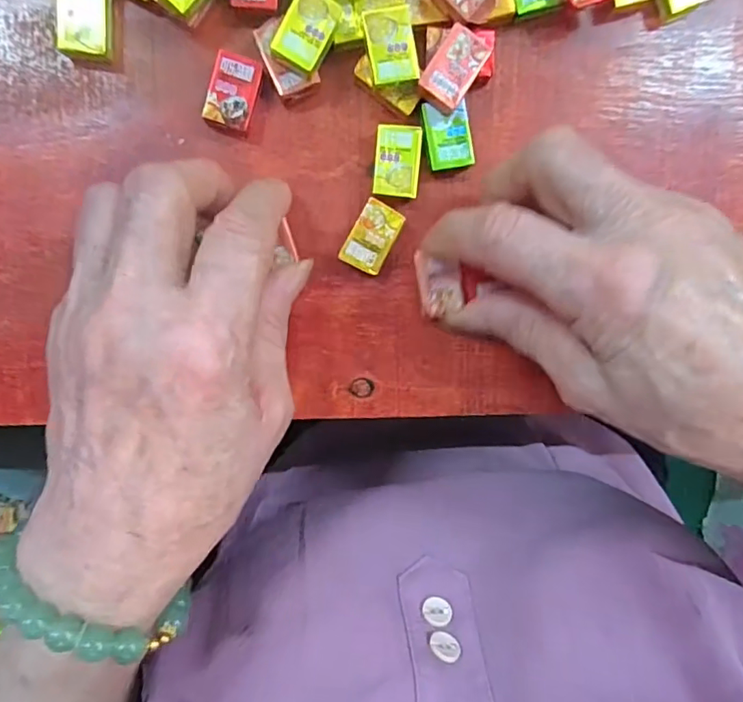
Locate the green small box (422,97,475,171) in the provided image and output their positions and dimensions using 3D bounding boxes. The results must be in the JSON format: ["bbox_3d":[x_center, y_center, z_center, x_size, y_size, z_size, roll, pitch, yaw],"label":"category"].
[{"bbox_3d":[0.029,-0.080,0.198,0.017,0.004,0.023,-12,97,-3],"label":"green small box"}]

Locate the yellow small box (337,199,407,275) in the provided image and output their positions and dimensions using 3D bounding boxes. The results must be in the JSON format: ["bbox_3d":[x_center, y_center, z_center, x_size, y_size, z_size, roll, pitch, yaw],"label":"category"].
[{"bbox_3d":[0.000,-0.043,0.205,0.016,0.008,0.025,27,94,-7],"label":"yellow small box"}]

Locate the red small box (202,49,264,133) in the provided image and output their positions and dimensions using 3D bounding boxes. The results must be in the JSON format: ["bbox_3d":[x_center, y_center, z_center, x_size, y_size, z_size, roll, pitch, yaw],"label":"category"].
[{"bbox_3d":[-0.050,-0.094,0.195,0.017,0.006,0.025,16,95,-6],"label":"red small box"}]

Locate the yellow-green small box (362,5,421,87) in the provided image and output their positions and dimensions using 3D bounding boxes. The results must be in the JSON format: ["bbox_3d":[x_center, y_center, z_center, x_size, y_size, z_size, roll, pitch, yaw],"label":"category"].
[{"bbox_3d":[0.007,-0.107,0.187,0.017,0.004,0.024,-12,101,-7],"label":"yellow-green small box"}]

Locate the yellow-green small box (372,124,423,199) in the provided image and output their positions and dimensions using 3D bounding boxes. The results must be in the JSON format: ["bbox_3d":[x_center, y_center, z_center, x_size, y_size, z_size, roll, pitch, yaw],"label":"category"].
[{"bbox_3d":[0.010,-0.071,0.200,0.016,0.004,0.025,4,96,-5],"label":"yellow-green small box"}]

